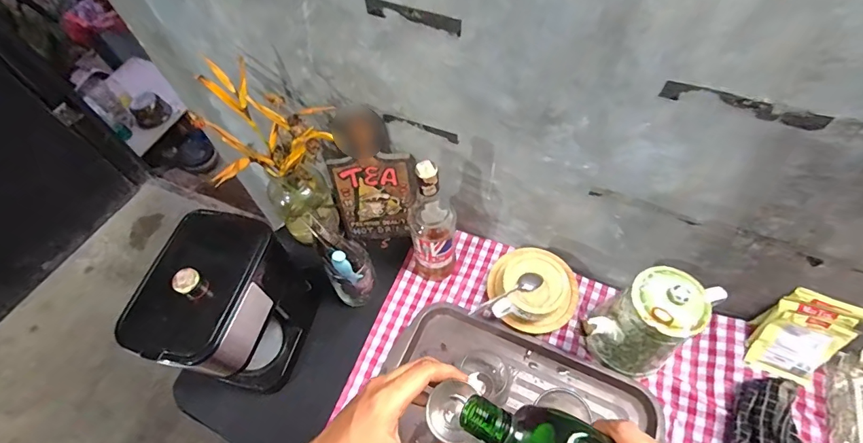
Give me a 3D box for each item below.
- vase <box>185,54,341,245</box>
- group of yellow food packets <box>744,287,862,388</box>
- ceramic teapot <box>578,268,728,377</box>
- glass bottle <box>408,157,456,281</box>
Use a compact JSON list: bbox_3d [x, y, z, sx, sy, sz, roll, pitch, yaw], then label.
[{"bbox_3d":[-0.245,-0.095,0.721,0.150,0.324,0.197,-20,60,-9],"label":"vase"},{"bbox_3d":[0.546,0.168,0.607,0.098,0.143,0.024,21,29,17],"label":"group of yellow food packets"},{"bbox_3d":[0.310,0.157,0.603,0.199,0.211,0.103,-26,61,-13],"label":"ceramic teapot"},{"bbox_3d":[0.003,0.012,0.669,0.071,0.301,0.060,-5,58,0],"label":"glass bottle"}]

